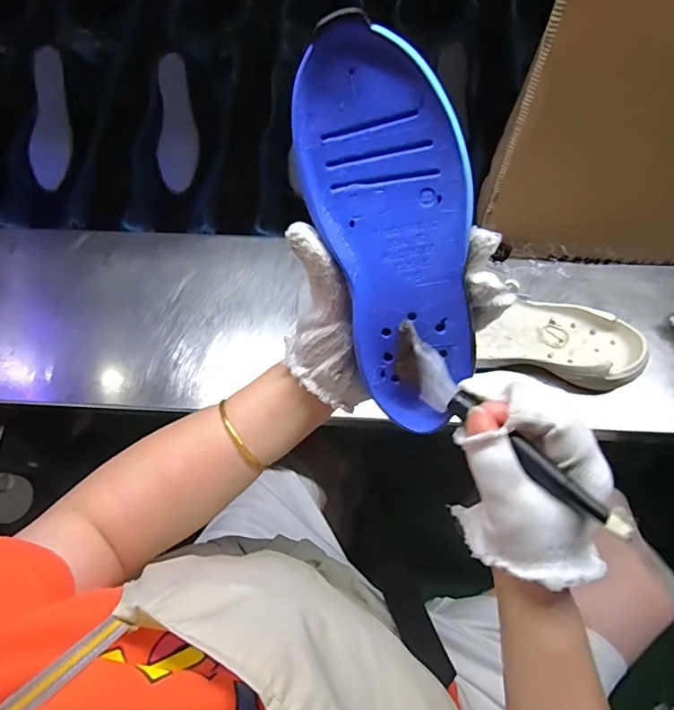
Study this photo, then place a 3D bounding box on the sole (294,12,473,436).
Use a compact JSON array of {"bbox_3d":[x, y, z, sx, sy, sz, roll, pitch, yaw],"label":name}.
[{"bbox_3d":[0.037,-0.063,0.293,0.083,0.023,0.225,-15,111,-4],"label":"sole"}]

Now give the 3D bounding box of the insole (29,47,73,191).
[{"bbox_3d":[-0.424,-0.349,0.741,0.058,0.013,0.197,3,96,3],"label":"insole"}]

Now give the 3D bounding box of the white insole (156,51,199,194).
[{"bbox_3d":[-0.236,-0.341,0.738,0.056,0.013,0.191,-1,94,2],"label":"white insole"}]

